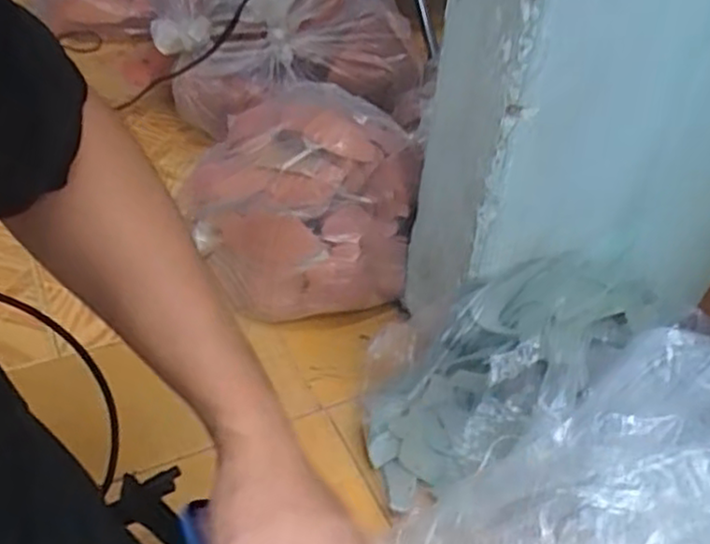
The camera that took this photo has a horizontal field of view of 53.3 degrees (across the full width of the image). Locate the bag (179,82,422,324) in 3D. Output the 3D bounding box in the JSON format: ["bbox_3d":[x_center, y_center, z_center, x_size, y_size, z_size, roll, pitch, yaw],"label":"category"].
[{"bbox_3d":[-0.051,-0.083,0.767,0.226,0.153,0.200,7,42,0],"label":"bag"}]

